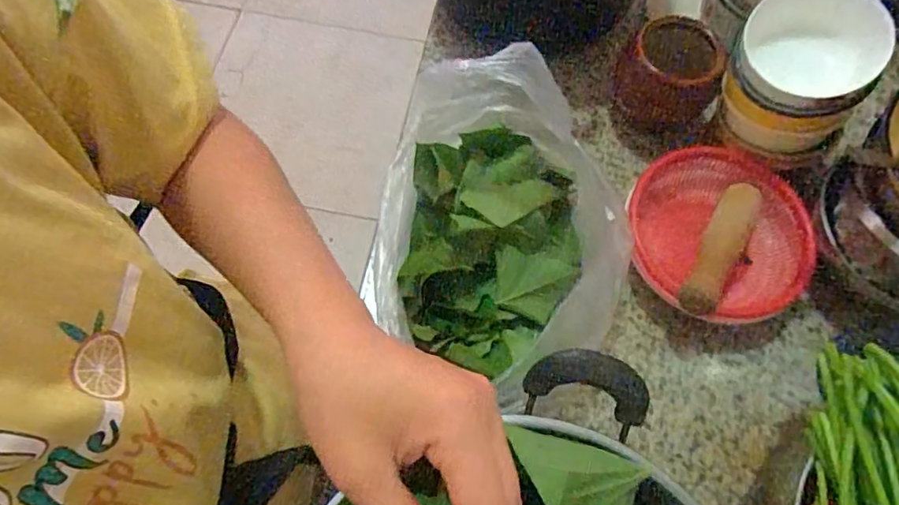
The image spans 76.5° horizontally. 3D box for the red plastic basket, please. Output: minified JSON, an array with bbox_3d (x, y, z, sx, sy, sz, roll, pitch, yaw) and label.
[{"bbox_3d":[0.263,-0.014,0.573,0.175,0.067,0.166,1,67,-2],"label":"red plastic basket"}]

